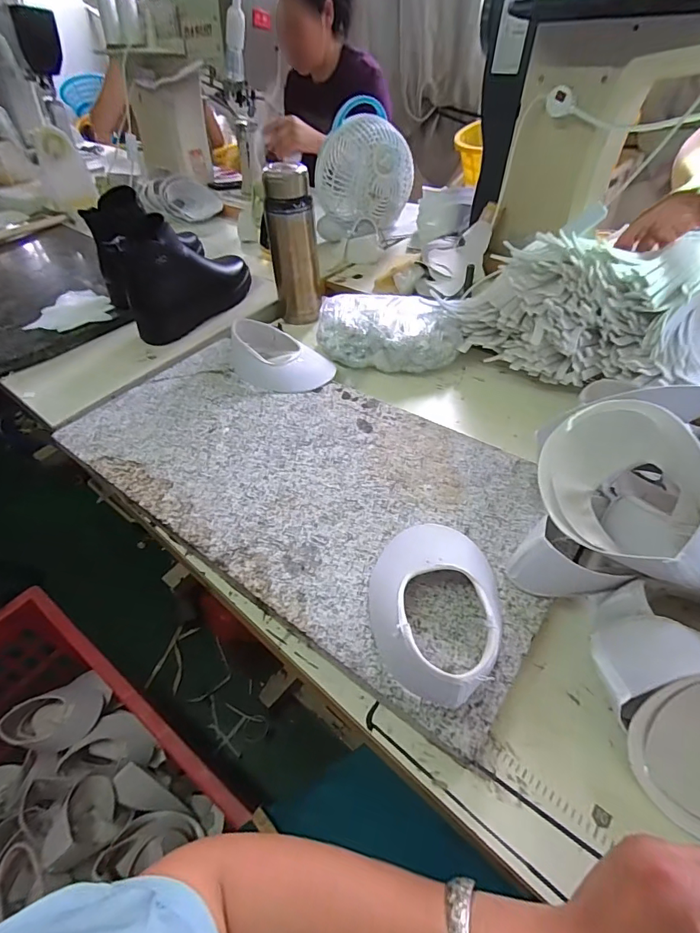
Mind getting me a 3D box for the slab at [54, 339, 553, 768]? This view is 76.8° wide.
[{"bbox_3d":[-0.062,-0.001,0.523,0.597,0.025,0.294,29,54,27],"label":"slab"}]

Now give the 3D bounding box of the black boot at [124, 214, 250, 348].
[{"bbox_3d":[-0.278,-0.334,0.762,0.072,0.181,0.225,25,52,24],"label":"black boot"}]

